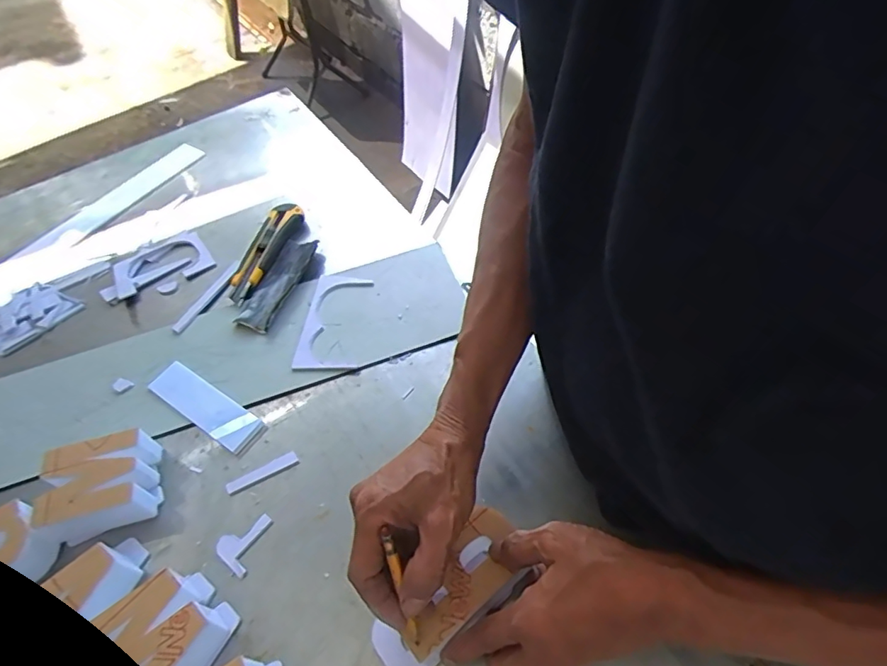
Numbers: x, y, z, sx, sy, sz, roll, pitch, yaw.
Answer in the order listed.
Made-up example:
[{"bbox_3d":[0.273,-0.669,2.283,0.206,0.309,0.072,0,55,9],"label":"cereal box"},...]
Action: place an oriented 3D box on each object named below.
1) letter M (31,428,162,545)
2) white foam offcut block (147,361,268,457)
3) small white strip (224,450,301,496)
[{"bbox_3d":[-0.306,0.135,0.479,0.088,0.046,0.070,-18,54,-7],"label":"letter M"},{"bbox_3d":[-0.240,0.073,0.543,0.137,0.008,0.039,27,60,23],"label":"white foam offcut block"},{"bbox_3d":[-0.168,0.128,0.498,0.067,0.004,0.014,-24,55,-12],"label":"small white strip"}]

